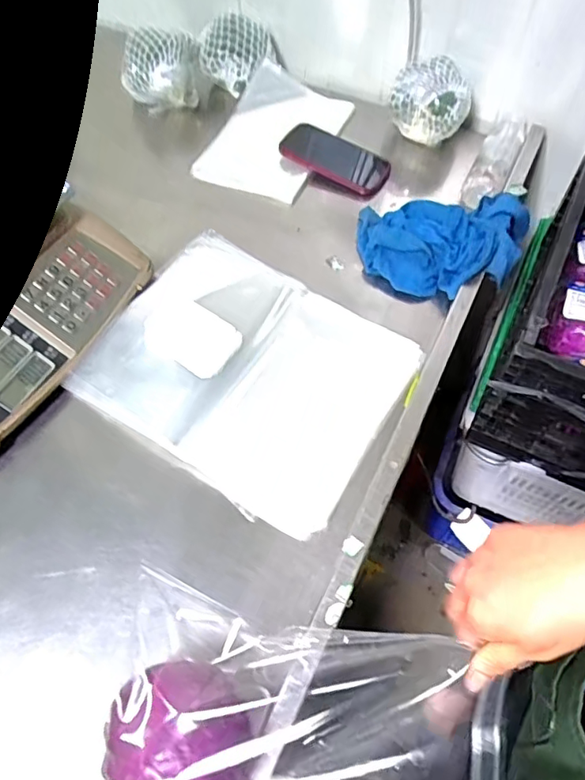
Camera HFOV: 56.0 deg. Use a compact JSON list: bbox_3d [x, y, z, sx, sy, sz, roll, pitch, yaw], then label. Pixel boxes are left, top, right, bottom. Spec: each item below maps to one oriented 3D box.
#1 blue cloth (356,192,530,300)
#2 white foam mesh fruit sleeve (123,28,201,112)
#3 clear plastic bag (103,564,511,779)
[{"bbox_3d":[0.210,-0.198,0.733,0.234,0.068,0.150,-5,59,-2],"label":"blue cloth"},{"bbox_3d":[-0.207,-0.494,0.862,0.108,0.112,0.087,9,60,7],"label":"white foam mesh fruit sleeve"},{"bbox_3d":[-0.007,0.274,0.425,0.307,0.112,0.177,13,60,9],"label":"clear plastic bag"}]

